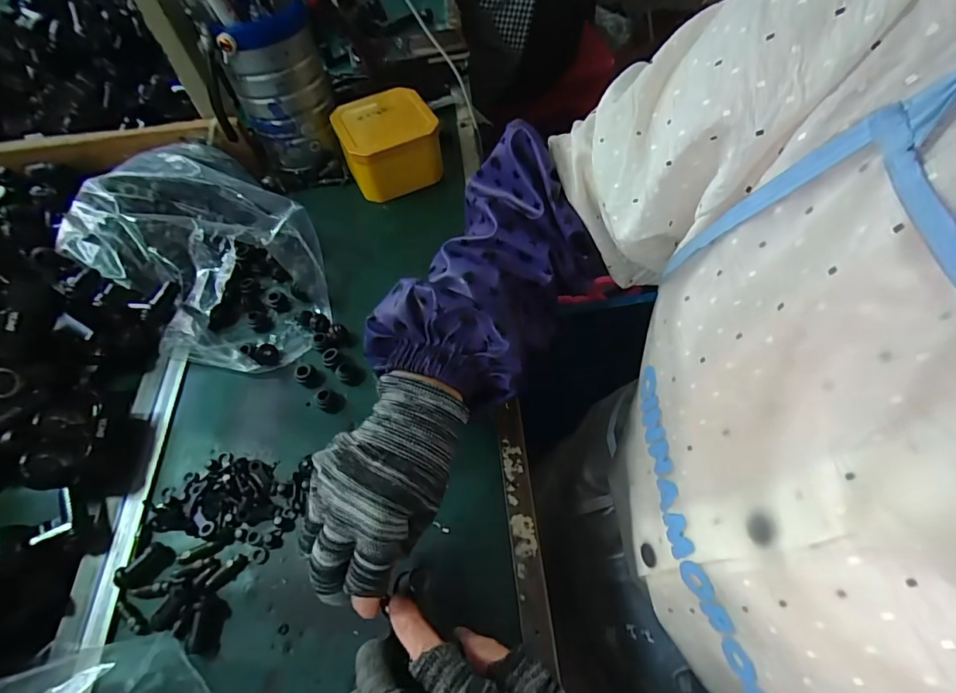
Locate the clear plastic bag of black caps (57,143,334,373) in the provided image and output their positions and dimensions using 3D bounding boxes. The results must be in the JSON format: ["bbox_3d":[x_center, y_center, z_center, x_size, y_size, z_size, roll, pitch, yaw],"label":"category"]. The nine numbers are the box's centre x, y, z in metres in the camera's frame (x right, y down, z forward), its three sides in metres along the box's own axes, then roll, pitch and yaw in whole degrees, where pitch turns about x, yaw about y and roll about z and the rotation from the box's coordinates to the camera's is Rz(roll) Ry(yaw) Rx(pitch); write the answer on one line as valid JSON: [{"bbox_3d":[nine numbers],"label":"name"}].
[{"bbox_3d":[-0.254,-0.092,0.440,0.263,0.073,0.176,39,68,23],"label":"clear plastic bag of black caps"}]

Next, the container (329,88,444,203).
[{"bbox_3d":[-0.098,-0.222,0.524,0.101,0.066,0.101,-21,59,-10],"label":"container"}]

